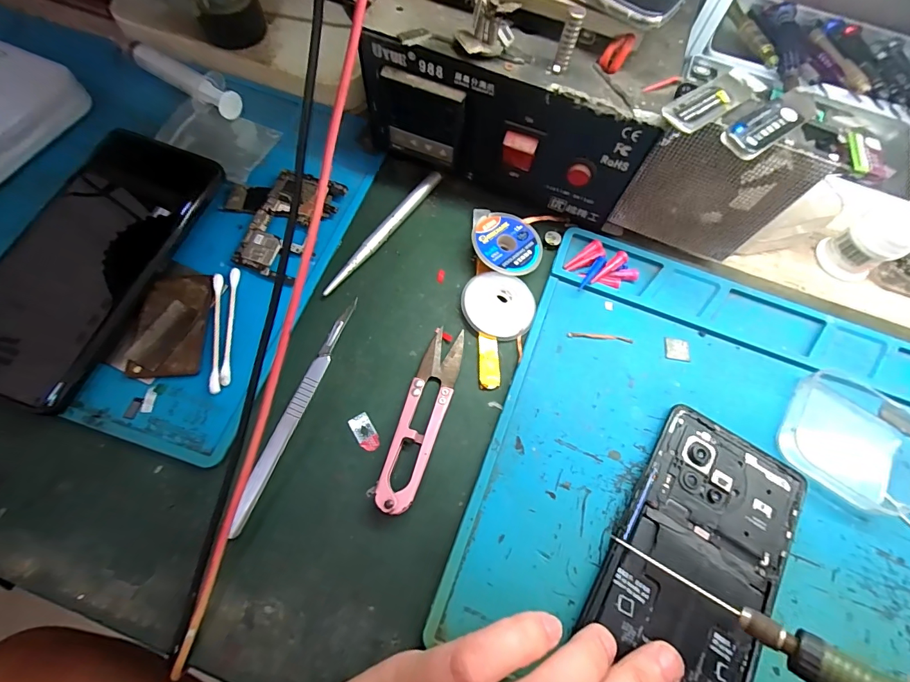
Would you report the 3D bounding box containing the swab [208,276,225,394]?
[{"bbox_3d":[-0.131,-0.005,0.223,0.006,0.004,0.069,-9,69,-6],"label":"swab"}]

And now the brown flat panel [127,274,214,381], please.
[{"bbox_3d":[-0.153,-0.009,0.223,0.035,0.006,0.059,2,68,-2],"label":"brown flat panel"}]

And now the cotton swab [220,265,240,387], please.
[{"bbox_3d":[-0.125,-0.009,0.227,0.005,0.004,0.070,-4,69,-5],"label":"cotton swab"}]

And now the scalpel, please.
[{"bbox_3d":[-0.084,0.034,0.217,0.010,0.004,0.131,20,69,5],"label":"scalpel"}]

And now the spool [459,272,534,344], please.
[{"bbox_3d":[0.026,-0.021,0.243,0.043,0.008,0.039,7,68,0],"label":"spool"}]

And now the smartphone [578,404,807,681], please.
[{"bbox_3d":[0.108,0.113,0.189,0.072,0.007,0.160,33,70,10],"label":"smartphone"}]

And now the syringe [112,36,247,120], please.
[{"bbox_3d":[-0.188,-0.184,0.279,0.096,0.015,0.025,36,71,11],"label":"syringe"}]

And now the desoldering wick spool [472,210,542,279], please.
[{"bbox_3d":[0.033,-0.063,0.255,0.044,0.012,0.048,1,68,-3],"label":"desoldering wick spool"}]

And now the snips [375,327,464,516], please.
[{"bbox_3d":[-0.017,0.039,0.216,0.022,0.010,0.101,17,69,4],"label":"snips"}]

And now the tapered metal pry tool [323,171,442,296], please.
[{"bbox_3d":[-0.044,-0.070,0.258,0.008,0.008,0.111,34,71,10],"label":"tapered metal pry tool"}]

